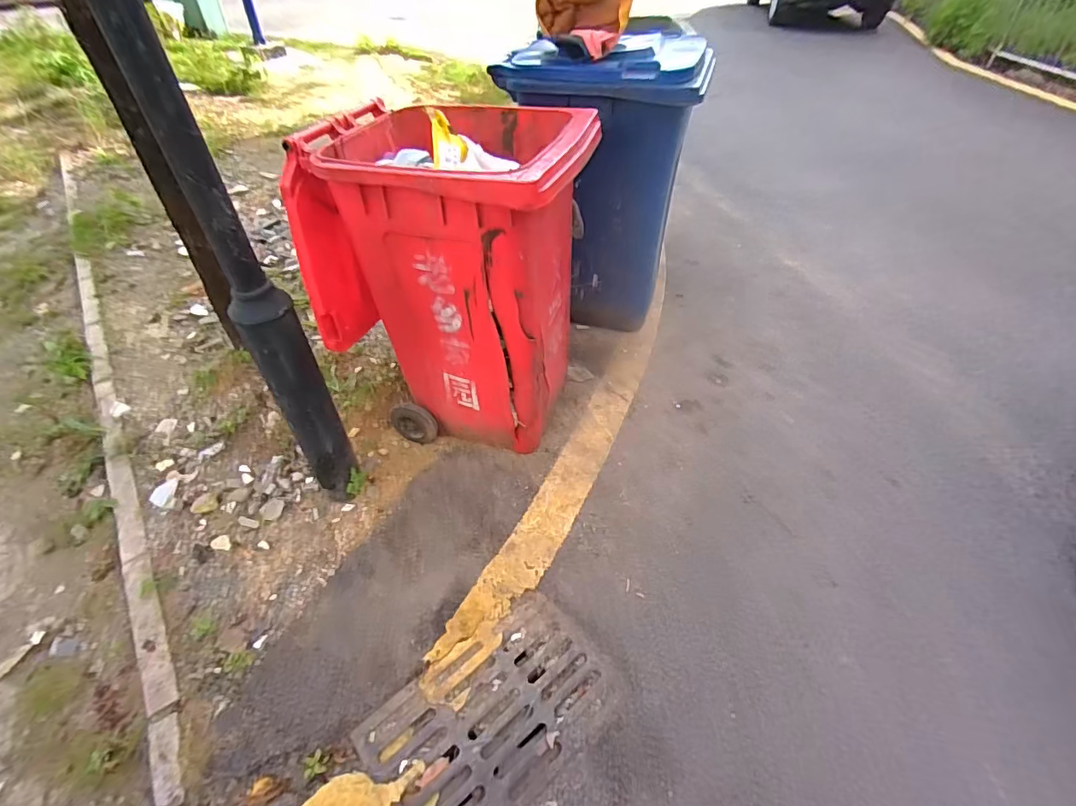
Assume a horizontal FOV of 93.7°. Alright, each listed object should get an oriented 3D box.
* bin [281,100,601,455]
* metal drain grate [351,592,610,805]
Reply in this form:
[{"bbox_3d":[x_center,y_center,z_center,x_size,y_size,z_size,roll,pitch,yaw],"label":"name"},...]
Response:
[{"bbox_3d":[-0.249,-0.396,1.694,0.734,0.962,0.581,11,47,13],"label":"bin"},{"bbox_3d":[-0.119,0.807,1.312,0.610,0.032,0.407,-33,53,-27],"label":"metal drain grate"}]

